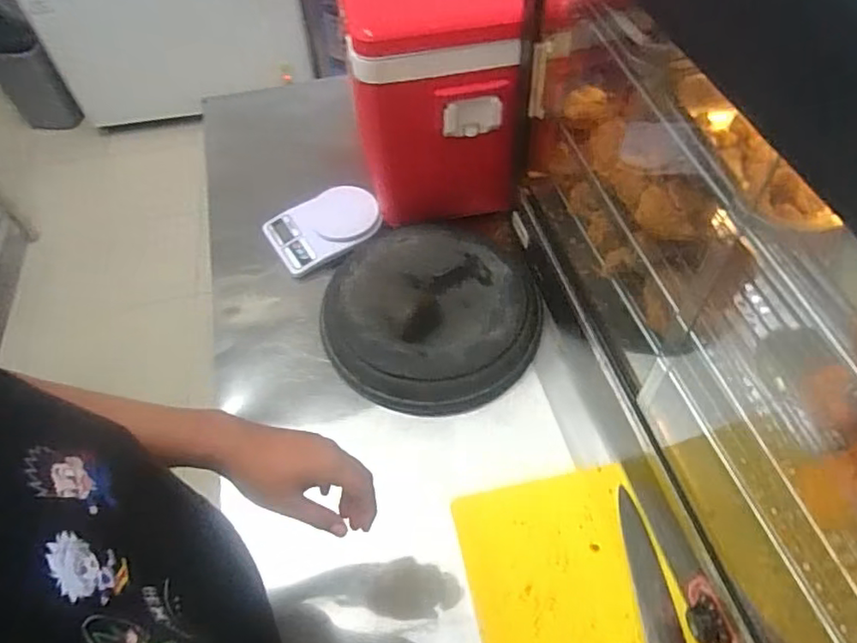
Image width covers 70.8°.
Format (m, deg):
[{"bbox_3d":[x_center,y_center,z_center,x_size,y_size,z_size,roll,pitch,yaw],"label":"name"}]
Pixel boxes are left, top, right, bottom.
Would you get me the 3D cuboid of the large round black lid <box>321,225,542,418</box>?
[{"bbox_3d":[0.001,-0.016,0.943,0.325,0.086,0.316,-1,55,2],"label":"large round black lid"}]

